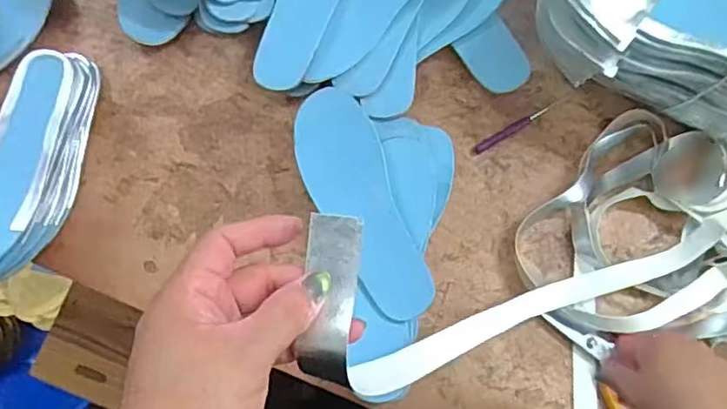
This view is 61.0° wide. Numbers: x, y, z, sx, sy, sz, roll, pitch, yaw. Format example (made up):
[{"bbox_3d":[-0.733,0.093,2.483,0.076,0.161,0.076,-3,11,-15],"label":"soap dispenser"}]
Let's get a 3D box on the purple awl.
[{"bbox_3d":[0.178,-0.091,0.700,0.126,0.007,0.012,-32,77,-6],"label":"purple awl"}]

